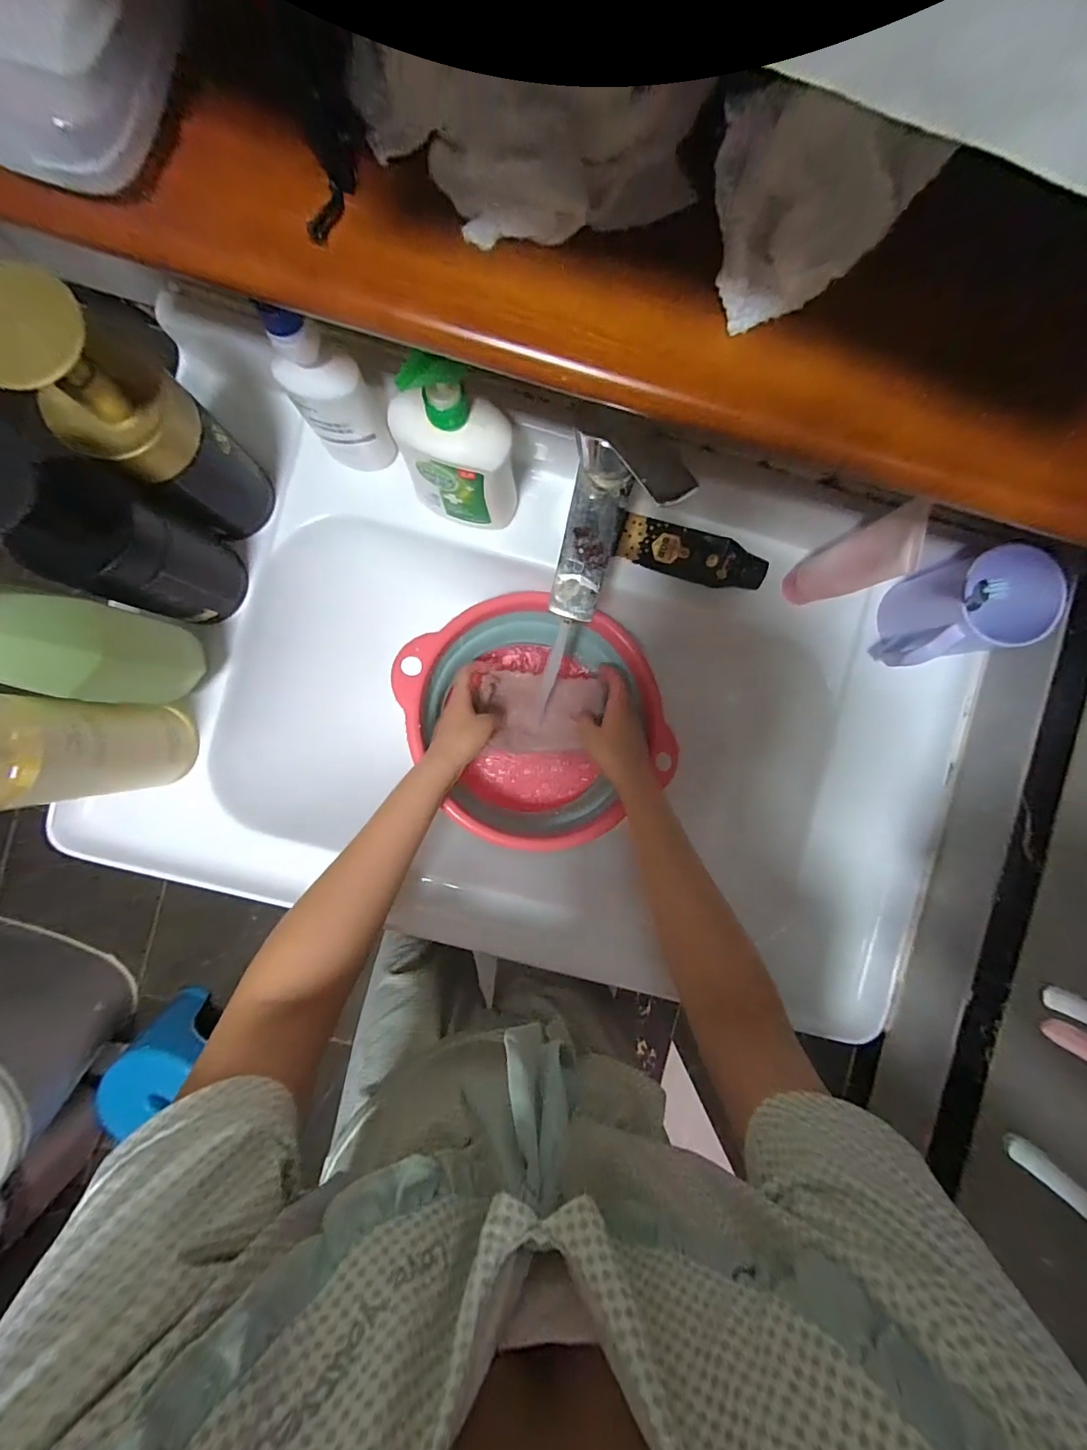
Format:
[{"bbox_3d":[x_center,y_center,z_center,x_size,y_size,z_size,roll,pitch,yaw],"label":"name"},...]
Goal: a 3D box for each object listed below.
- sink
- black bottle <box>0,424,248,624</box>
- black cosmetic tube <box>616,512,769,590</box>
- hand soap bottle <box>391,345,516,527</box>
[{"bbox_3d":[0.002,-0.020,0.522,0.802,0.157,0.478,14,90,-3],"label":"sink"},{"bbox_3d":[-0.312,-0.134,0.359,0.061,0.185,0.082,33,89,-3],"label":"black bottle"},{"bbox_3d":[0.147,-0.171,0.472,0.139,0.034,0.044,19,90,-3],"label":"black cosmetic tube"},{"bbox_3d":[-0.071,-0.215,0.384,0.094,0.154,0.051,6,90,-3],"label":"hand soap bottle"}]

